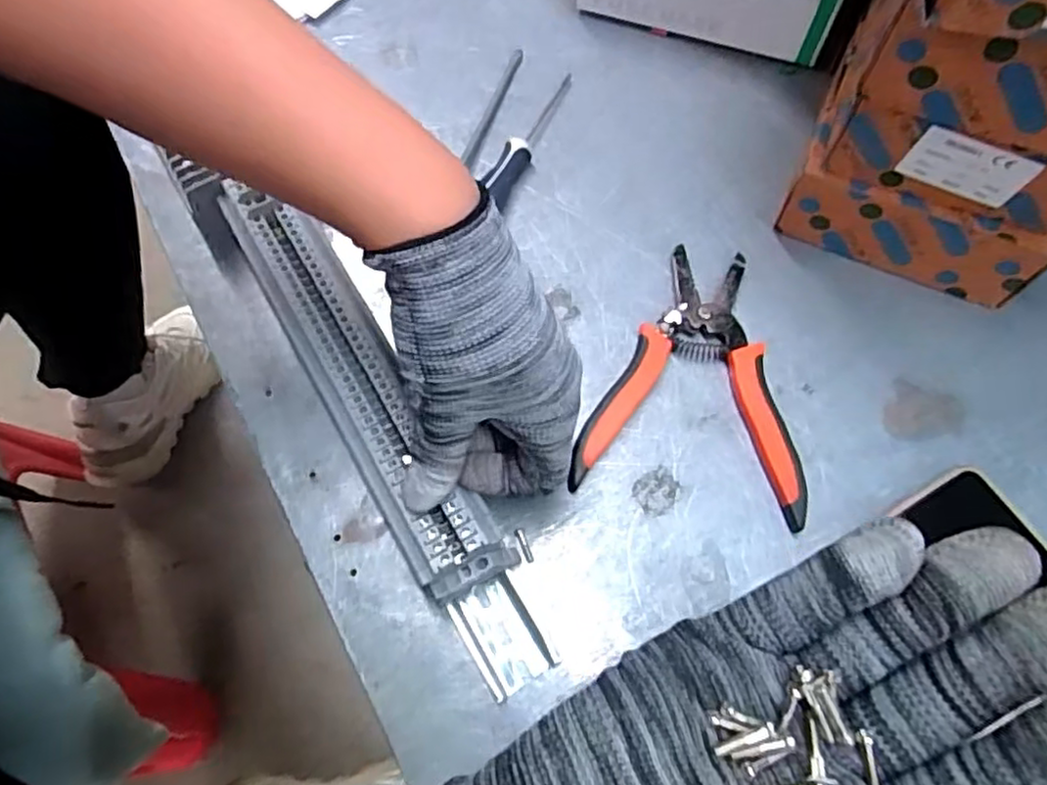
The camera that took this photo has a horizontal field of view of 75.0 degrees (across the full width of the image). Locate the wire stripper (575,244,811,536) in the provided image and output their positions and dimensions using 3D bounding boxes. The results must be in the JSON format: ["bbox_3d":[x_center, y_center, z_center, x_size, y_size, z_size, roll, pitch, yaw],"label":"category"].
[{"bbox_3d":[0.103,-0.011,0.378,0.121,0.015,0.152,13,69,7],"label":"wire stripper"}]

